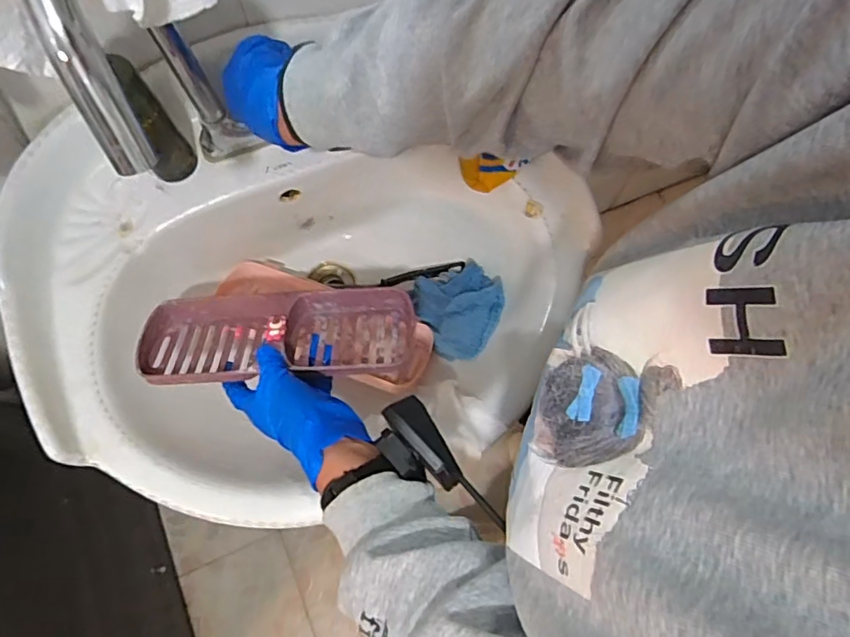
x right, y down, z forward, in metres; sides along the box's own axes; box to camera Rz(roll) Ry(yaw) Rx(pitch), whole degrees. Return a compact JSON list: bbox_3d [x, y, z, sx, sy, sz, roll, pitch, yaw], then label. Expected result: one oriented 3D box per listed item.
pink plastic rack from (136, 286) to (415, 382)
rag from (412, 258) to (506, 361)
[{"bbox_3d":[-0.137,0.015,0.526,0.249,0.046,0.091,-3,71,0],"label":"pink plastic rack"},{"bbox_3d":[0.042,-0.010,0.636,0.096,0.061,0.116,-19,72,-8],"label":"rag"}]

